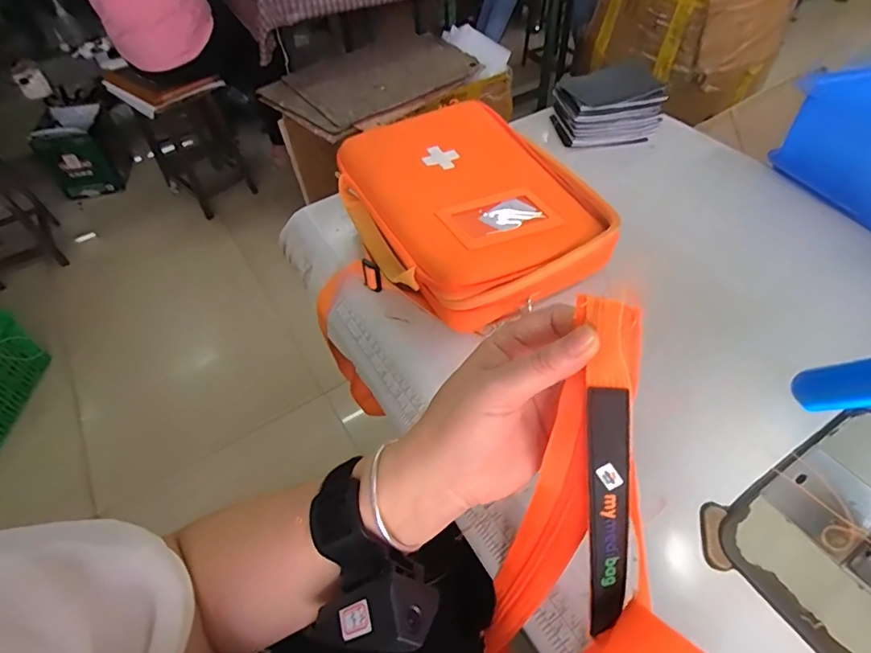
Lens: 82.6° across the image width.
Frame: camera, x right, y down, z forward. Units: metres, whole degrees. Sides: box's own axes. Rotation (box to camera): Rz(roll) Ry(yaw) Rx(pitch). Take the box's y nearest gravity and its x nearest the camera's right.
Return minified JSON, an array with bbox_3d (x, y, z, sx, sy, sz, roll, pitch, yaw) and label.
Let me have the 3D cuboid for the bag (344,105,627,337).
[{"bbox_3d":[0.031,-0.122,0.493,0.211,0.059,0.277,-24,56,-16],"label":"bag"}]

